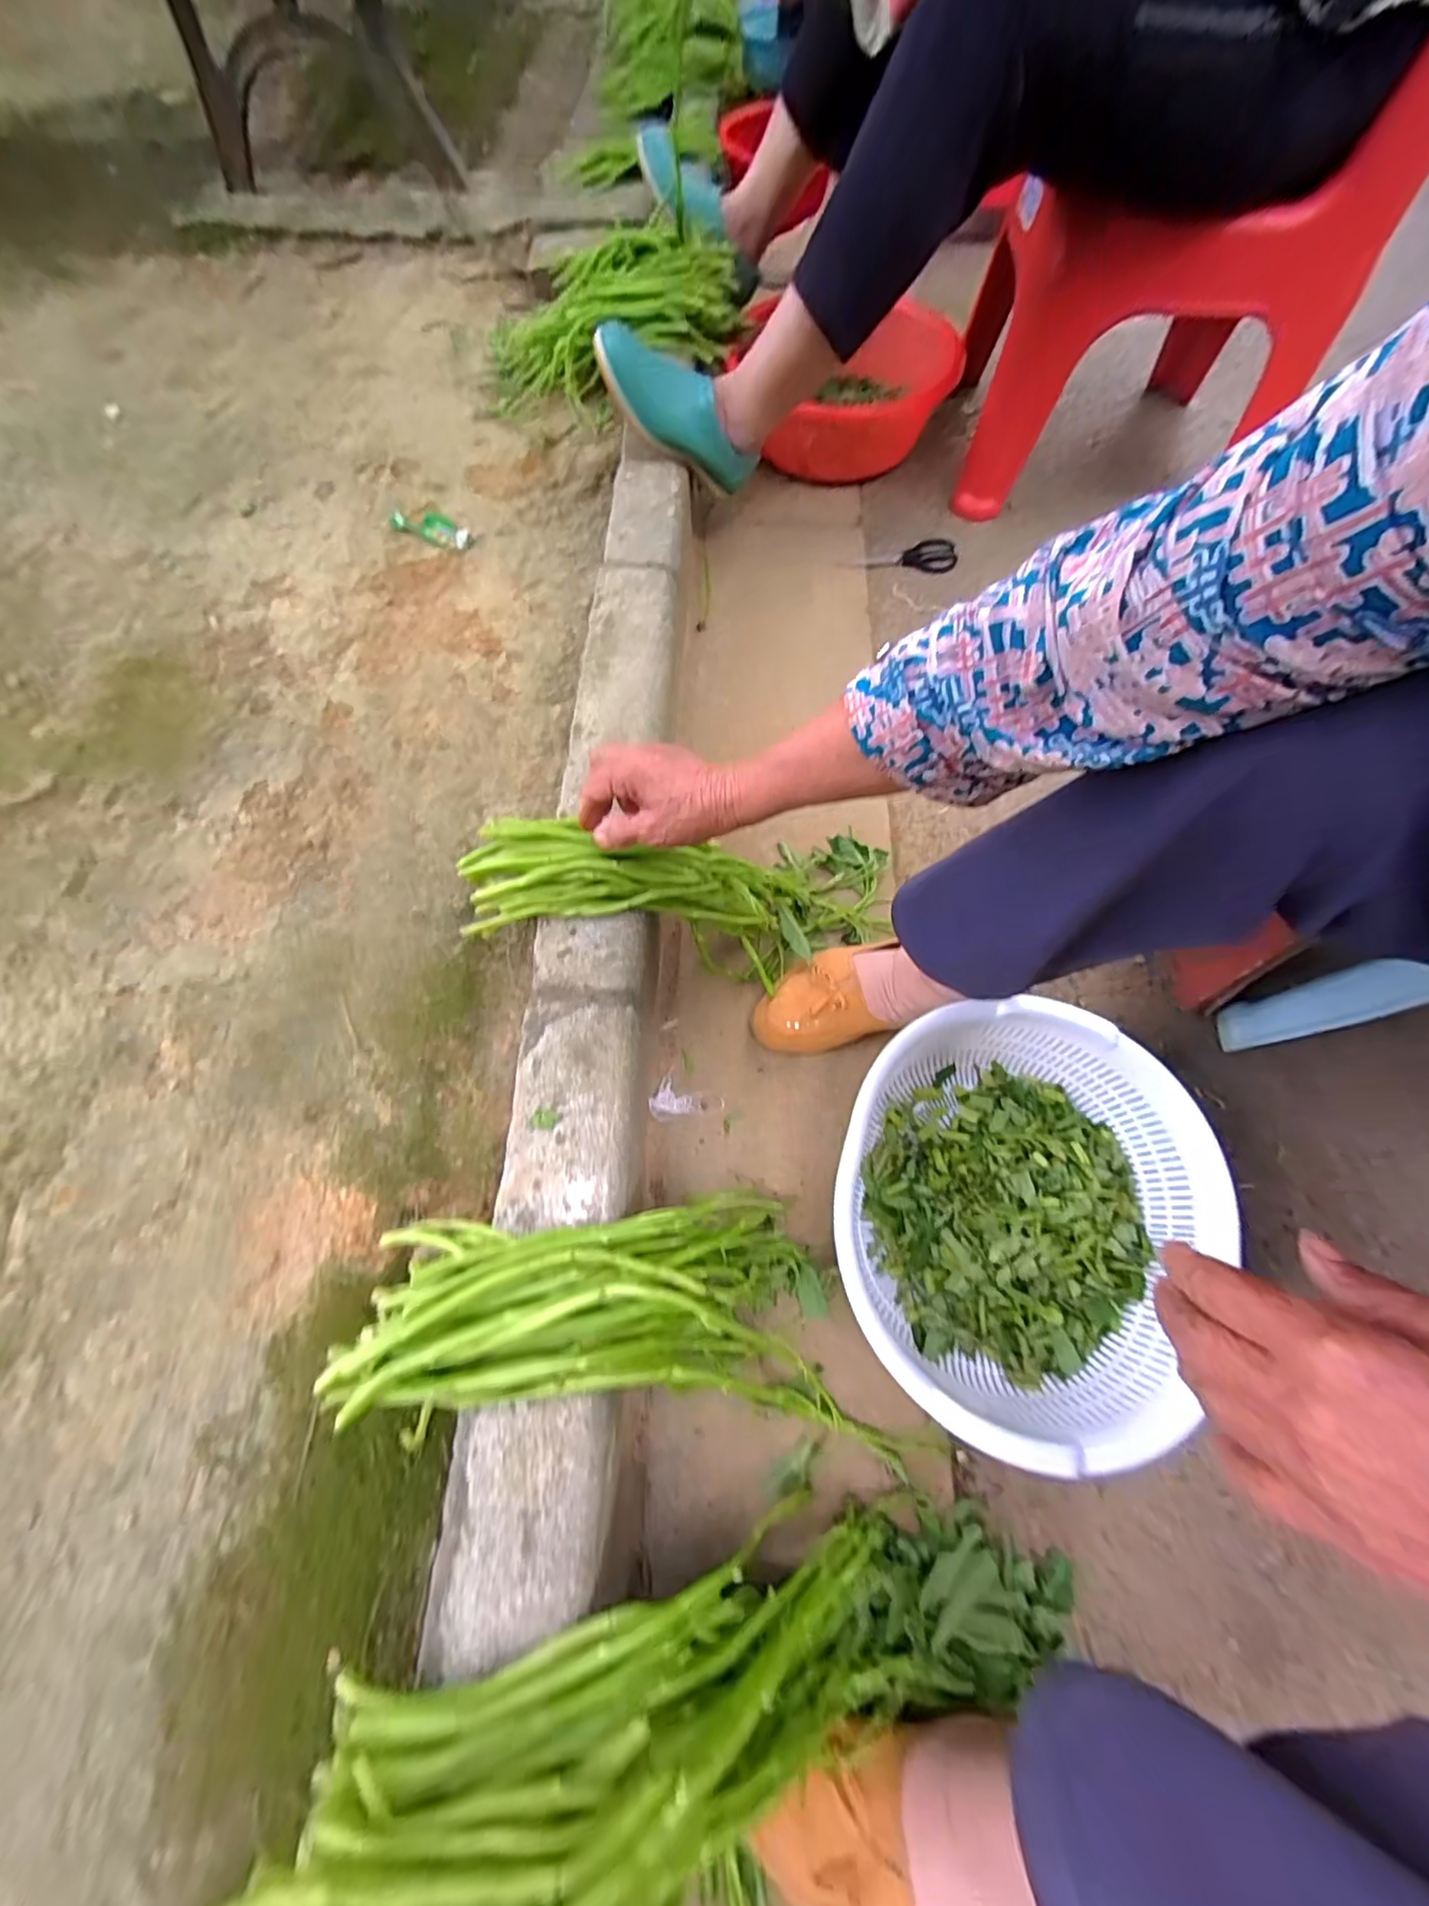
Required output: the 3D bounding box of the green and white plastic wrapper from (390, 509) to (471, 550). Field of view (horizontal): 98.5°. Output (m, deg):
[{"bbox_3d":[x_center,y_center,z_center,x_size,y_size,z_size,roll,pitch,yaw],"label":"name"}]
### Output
[{"bbox_3d":[-0.379,-0.569,0.822,0.123,0.017,0.045,21,67,10],"label":"green and white plastic wrapper"}]

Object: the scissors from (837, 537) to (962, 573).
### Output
[{"bbox_3d":[0.264,-0.575,0.889,0.162,0.013,0.058,0,67,0],"label":"scissors"}]

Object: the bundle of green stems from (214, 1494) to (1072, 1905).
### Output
[{"bbox_3d":[0.012,0.442,0.351,0.470,0.106,0.134,12,61,-31],"label":"bundle of green stems"}]

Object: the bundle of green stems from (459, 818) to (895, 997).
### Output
[{"bbox_3d":[-0.005,-0.056,0.586,0.407,0.097,0.130,1,61,-33],"label":"bundle of green stems"}]

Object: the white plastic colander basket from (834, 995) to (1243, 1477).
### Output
[{"bbox_3d":[0.243,0.210,0.504,0.262,0.102,0.314,18,68,8],"label":"white plastic colander basket"}]

